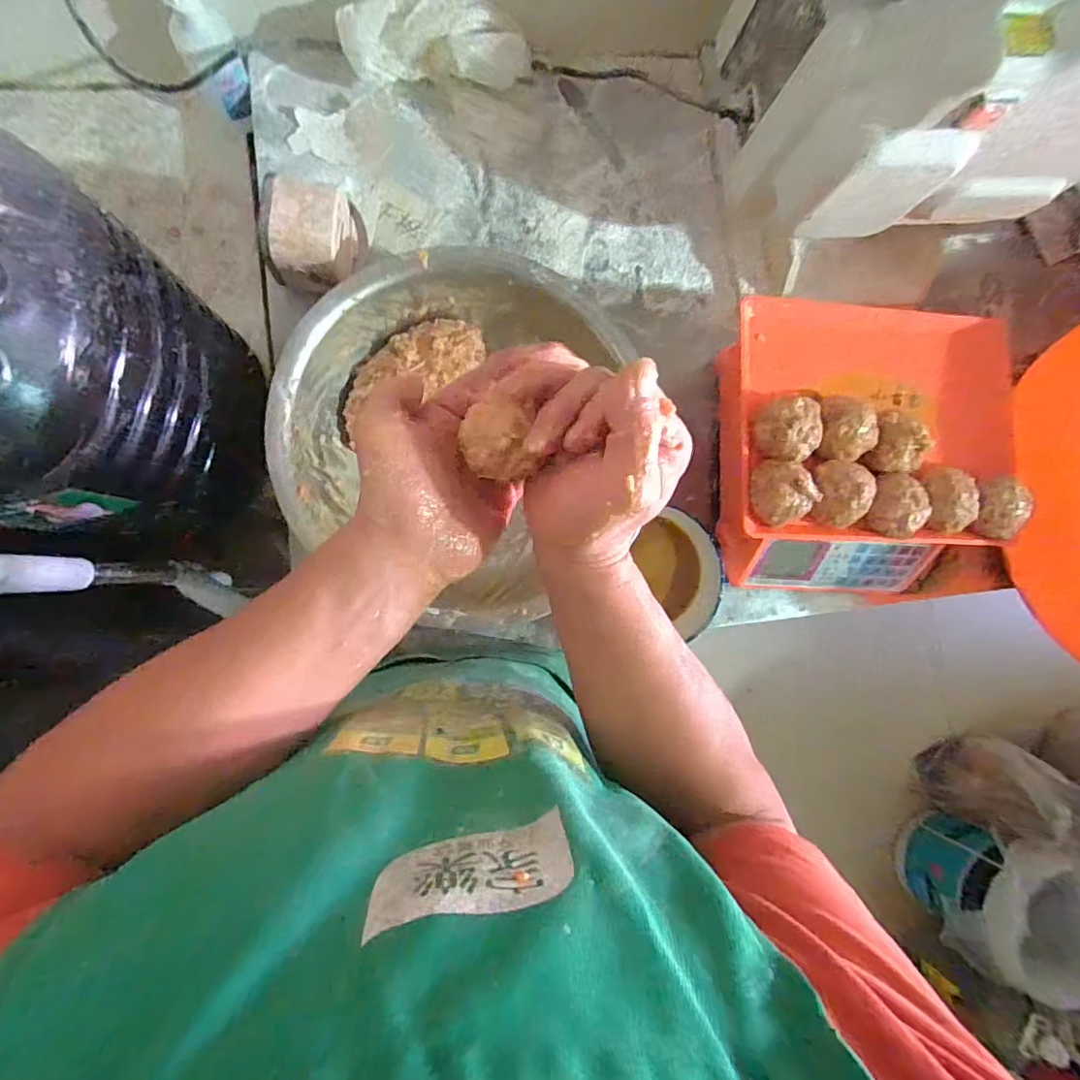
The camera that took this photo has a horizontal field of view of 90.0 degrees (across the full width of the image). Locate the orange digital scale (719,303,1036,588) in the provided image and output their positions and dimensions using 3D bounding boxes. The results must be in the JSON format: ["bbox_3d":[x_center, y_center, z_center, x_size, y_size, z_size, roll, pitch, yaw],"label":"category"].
[{"bbox_3d":[0.326,-0.087,0.562,0.279,0.137,0.282,2,87,-8],"label":"orange digital scale"}]

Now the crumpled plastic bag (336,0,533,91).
[{"bbox_3d":[-0.105,-0.518,0.582,0.201,0.091,0.071,-11,88,-8],"label":"crumpled plastic bag"}]

